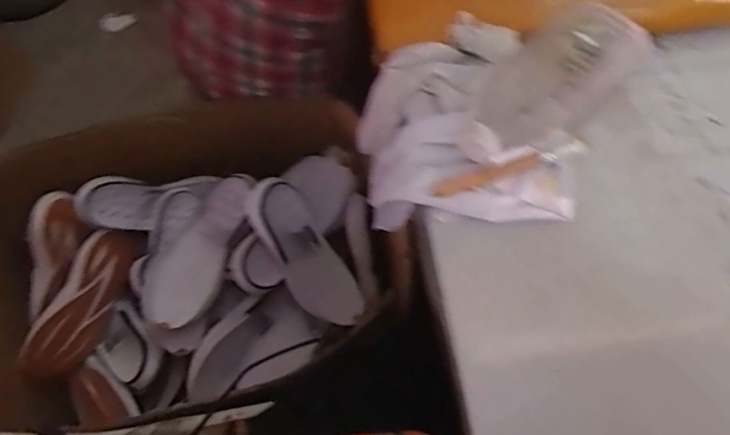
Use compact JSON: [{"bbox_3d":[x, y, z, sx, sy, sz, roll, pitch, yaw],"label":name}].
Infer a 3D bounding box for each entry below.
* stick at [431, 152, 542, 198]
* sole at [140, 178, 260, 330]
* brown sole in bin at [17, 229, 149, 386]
[{"bbox_3d":[0.122,-0.042,0.512,0.111,0.007,0.016,-17,79,2],"label":"stick"},{"bbox_3d":[-0.301,0.051,0.918,0.123,0.058,0.285,16,65,9],"label":"sole"},{"bbox_3d":[-0.520,0.164,0.949,0.110,0.030,0.320,32,88,-18],"label":"brown sole in bin"}]

